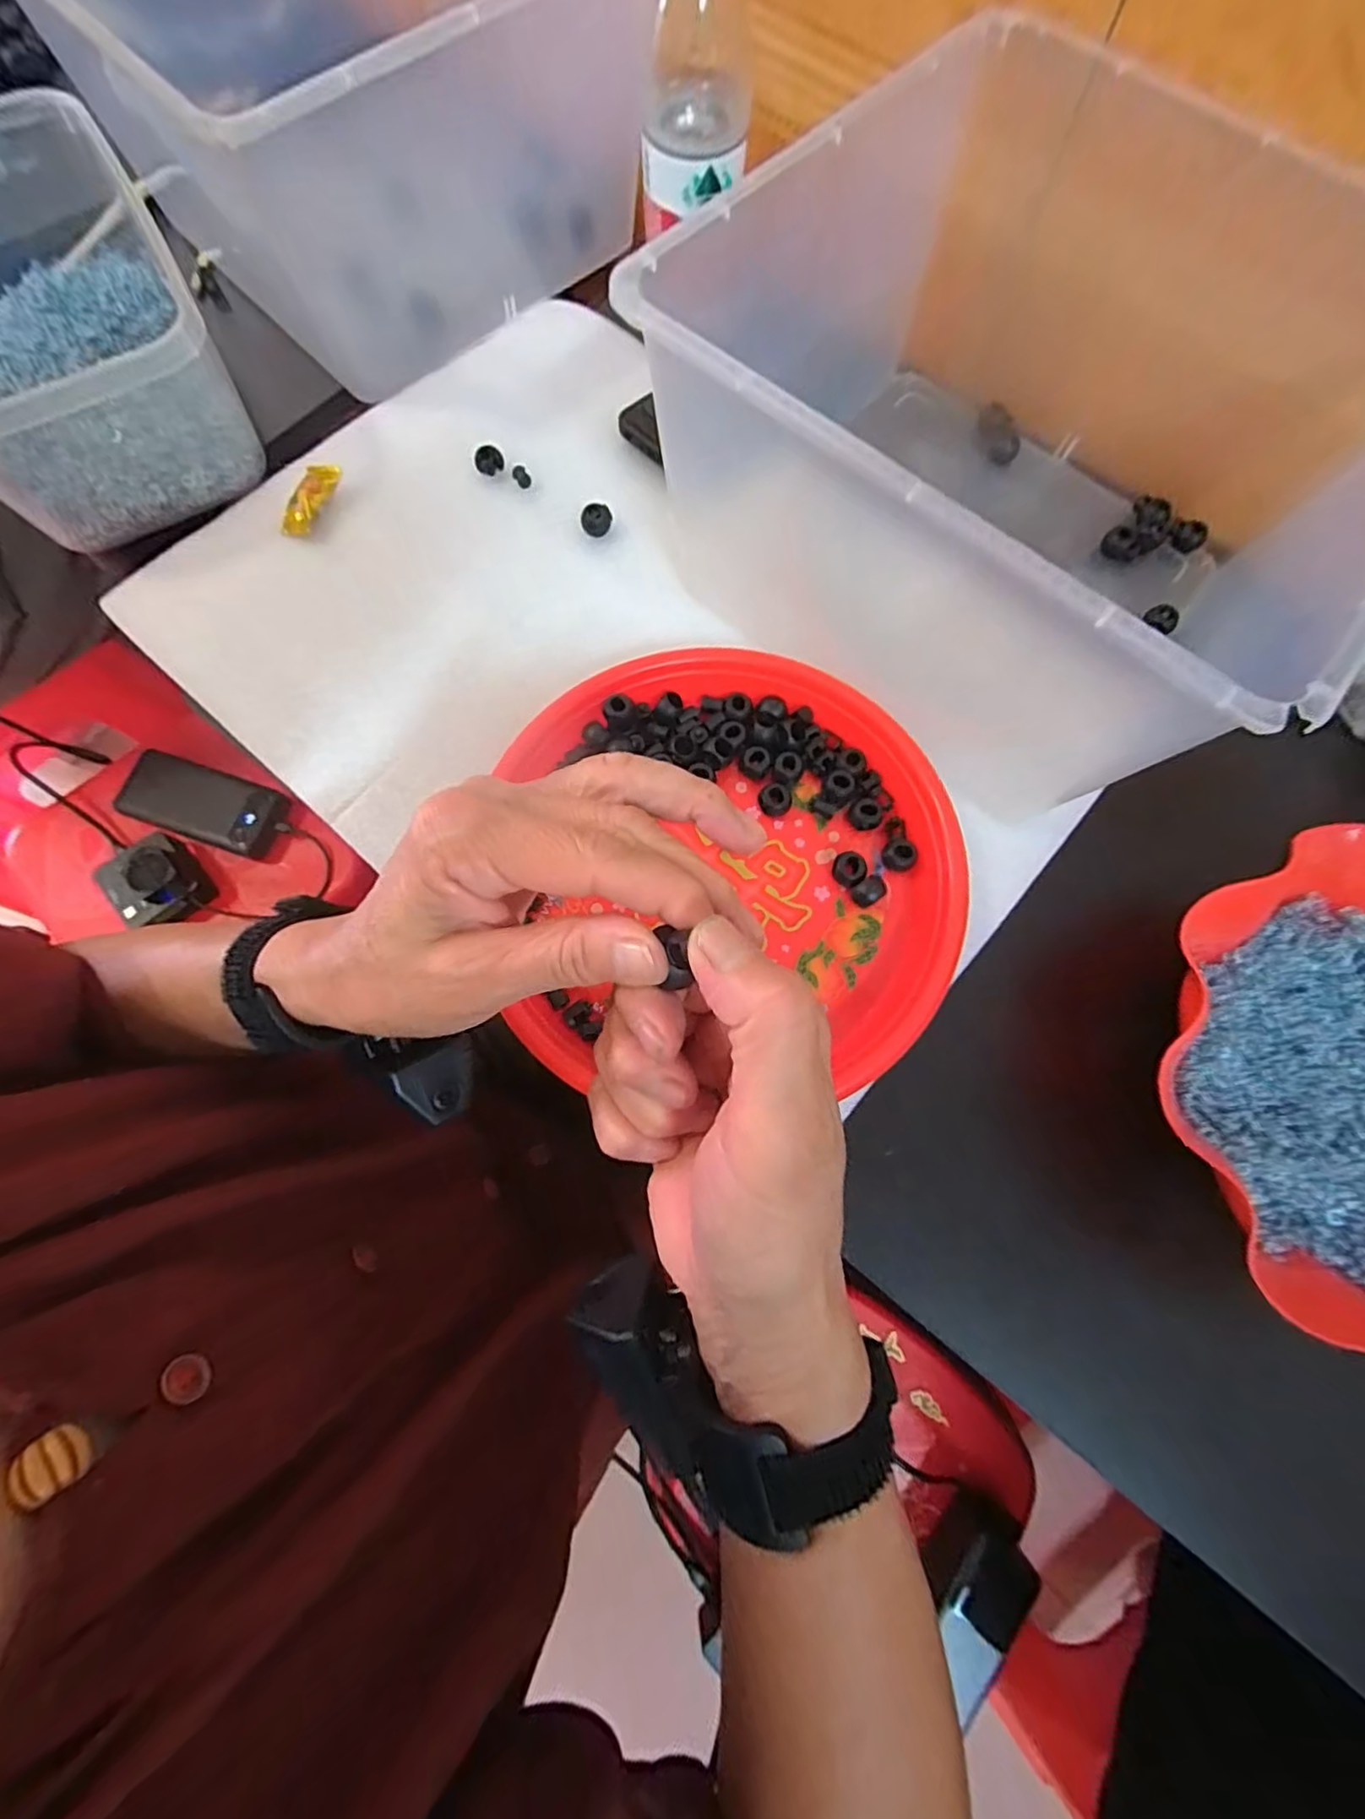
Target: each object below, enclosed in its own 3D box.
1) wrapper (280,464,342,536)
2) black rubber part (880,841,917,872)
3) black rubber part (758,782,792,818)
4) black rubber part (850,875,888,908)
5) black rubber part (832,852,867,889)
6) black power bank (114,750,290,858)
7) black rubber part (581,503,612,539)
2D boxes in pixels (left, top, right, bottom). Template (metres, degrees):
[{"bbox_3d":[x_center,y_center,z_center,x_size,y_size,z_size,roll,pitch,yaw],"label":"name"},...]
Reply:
[{"bbox_3d":[-0.234,-0.257,0.390,0.019,0.009,0.052,36,93,8],"label":"wrapper"},{"bbox_3d":[0.113,-0.028,0.327,0.016,0.012,0.016,37,79,9],"label":"black rubber part"},{"bbox_3d":[0.051,-0.059,0.334,0.018,0.011,0.016,-25,77,-6],"label":"black rubber part"},{"bbox_3d":[0.097,-0.010,0.320,0.017,0.013,0.012,-29,78,-7],"label":"black rubber part"},{"bbox_3d":[0.086,-0.020,0.323,0.018,0.013,0.015,42,80,10],"label":"black rubber part"},{"bbox_3d":[-0.486,-0.108,0.628,0.172,0.015,0.071,18,77,5],"label":"black power bank"},{"bbox_3d":[-0.054,-0.244,0.388,0.018,0.011,0.015,-1,76,0],"label":"black rubber part"}]

